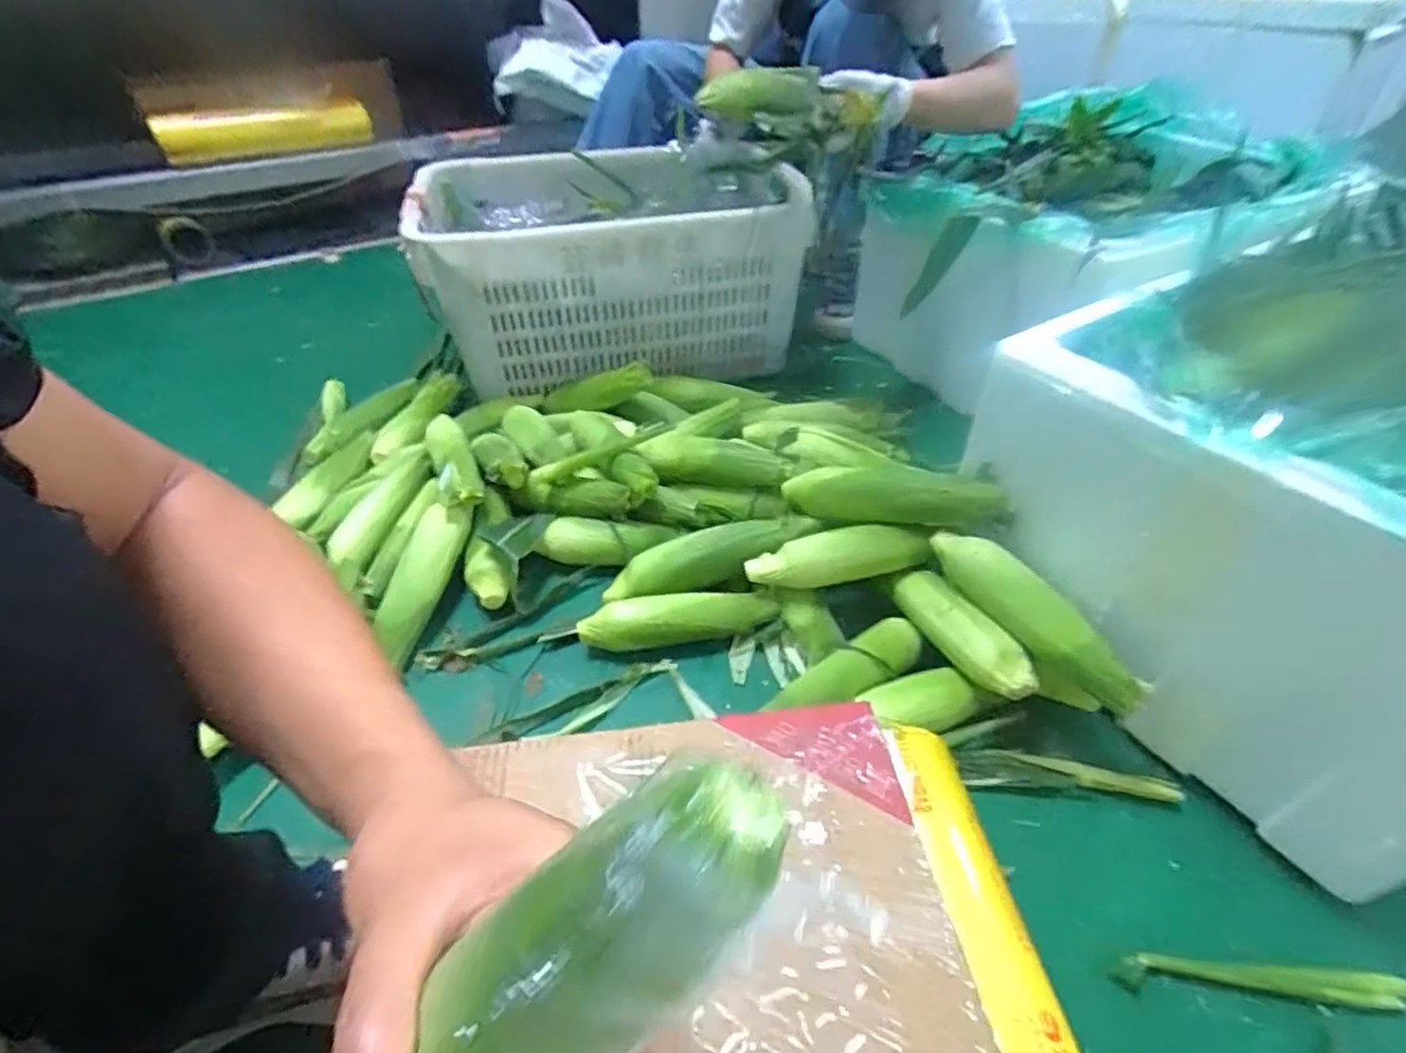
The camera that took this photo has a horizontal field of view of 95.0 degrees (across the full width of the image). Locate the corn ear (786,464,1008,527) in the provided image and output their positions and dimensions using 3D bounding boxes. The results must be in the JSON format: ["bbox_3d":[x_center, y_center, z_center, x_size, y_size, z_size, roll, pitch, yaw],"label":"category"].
[{"bbox_3d":[0.193,-0.032,0.690,0.243,0.050,0.053,7,39,35],"label":"corn ear"}]

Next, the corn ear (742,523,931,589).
[{"bbox_3d":[0.141,0.033,0.692,0.190,0.042,0.052,-10,41,11],"label":"corn ear"}]

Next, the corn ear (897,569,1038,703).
[{"bbox_3d":[0.252,0.106,0.636,0.047,0.059,0.159,-20,46,-20],"label":"corn ear"}]

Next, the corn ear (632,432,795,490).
[{"bbox_3d":[0.009,-0.083,0.815,0.208,0.057,0.058,12,44,12],"label":"corn ear"}]

